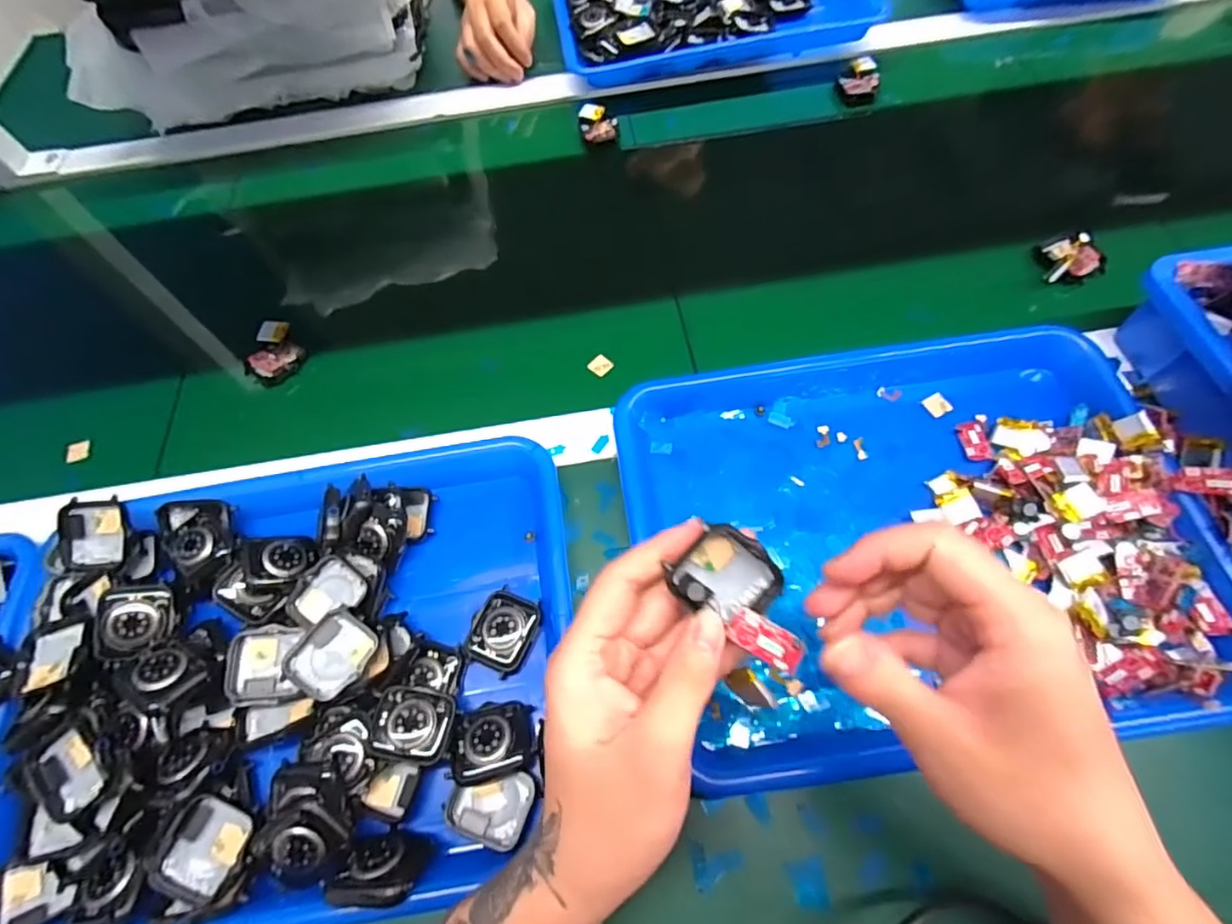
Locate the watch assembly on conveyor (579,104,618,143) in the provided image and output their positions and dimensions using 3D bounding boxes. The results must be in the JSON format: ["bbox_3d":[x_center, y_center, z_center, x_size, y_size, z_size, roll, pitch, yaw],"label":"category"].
[{"bbox_3d":[-0.018,-0.342,0.577,0.036,0.017,0.038,-6,63,1],"label":"watch assembly on conveyor"}]

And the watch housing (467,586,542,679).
[{"bbox_3d":[-0.066,0.100,0.338,0.037,0.007,0.044,21,67,14],"label":"watch housing"}]

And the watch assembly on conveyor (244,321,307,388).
[{"bbox_3d":[-0.281,-0.089,0.466,0.045,0.017,0.051,-34,66,-13],"label":"watch assembly on conveyor"}]

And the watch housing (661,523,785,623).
[{"bbox_3d":[0.048,0.048,0.239,0.035,0.012,0.041,-43,98,7],"label":"watch housing"}]

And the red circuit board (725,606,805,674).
[{"bbox_3d":[0.061,0.073,0.235,0.032,0.005,0.015,30,69,17],"label":"red circuit board"}]

